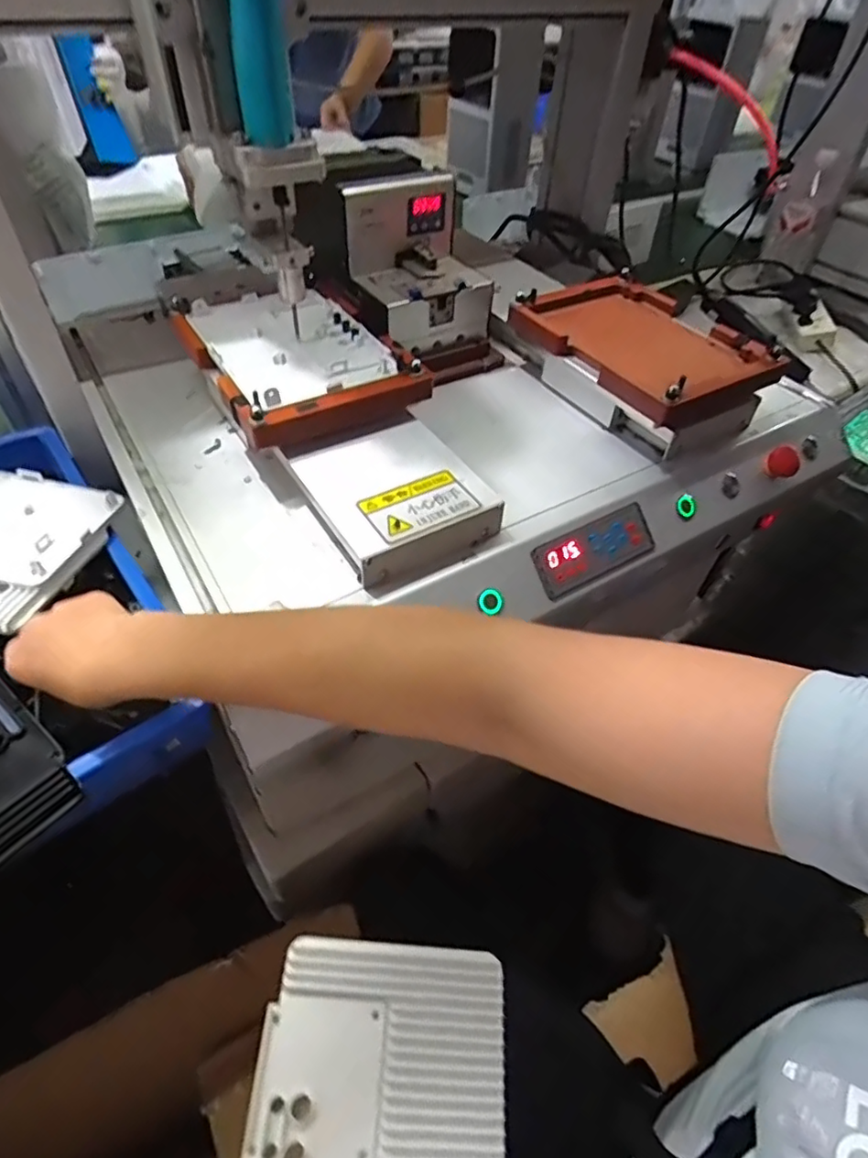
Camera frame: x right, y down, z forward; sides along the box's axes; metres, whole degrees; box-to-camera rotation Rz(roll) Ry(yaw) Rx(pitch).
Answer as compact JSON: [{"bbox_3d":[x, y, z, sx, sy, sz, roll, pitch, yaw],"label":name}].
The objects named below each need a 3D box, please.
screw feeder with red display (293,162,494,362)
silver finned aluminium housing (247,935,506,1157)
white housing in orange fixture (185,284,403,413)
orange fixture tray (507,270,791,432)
[{"bbox_3d":[-0.034,-0.325,0.608,0.143,0.139,0.154,-30,56,-27],"label":"screw feeder with red display"},{"bbox_3d":[-0.028,0.294,0.309,0.130,0.026,0.181,3,47,0],"label":"silver finned aluminium housing"},{"bbox_3d":[-0.125,-0.209,0.528,0.131,0.013,0.181,-23,53,-22],"label":"white housing in orange fixture"},{"bbox_3d":[0.196,-0.237,0.597,0.160,0.044,0.236,-26,54,-25],"label":"orange fixture tray"}]

